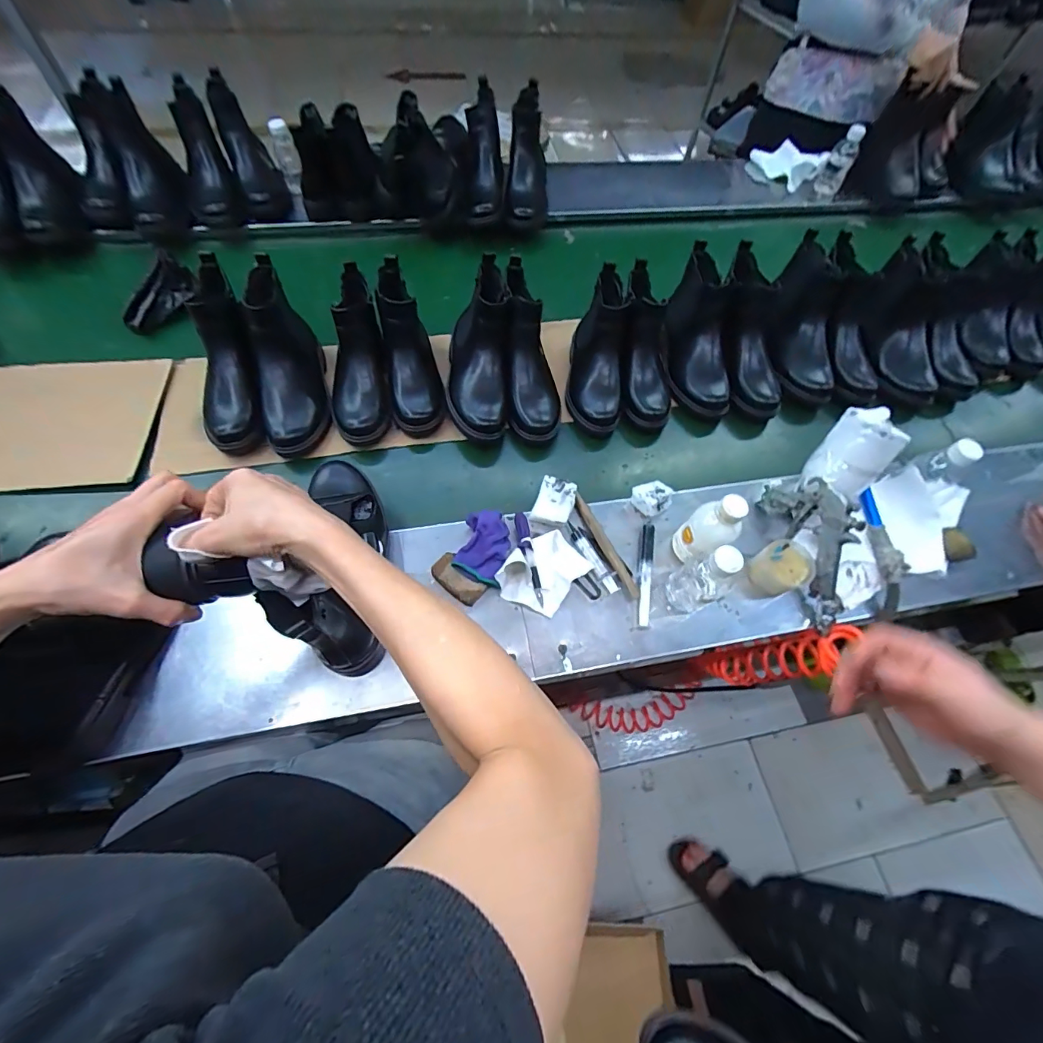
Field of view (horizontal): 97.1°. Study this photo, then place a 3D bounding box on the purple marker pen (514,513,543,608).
[{"bbox_3d":[0.009,0.045,0.617,0.019,0.018,0.135,-8,62,-8],"label":"purple marker pen"}]

